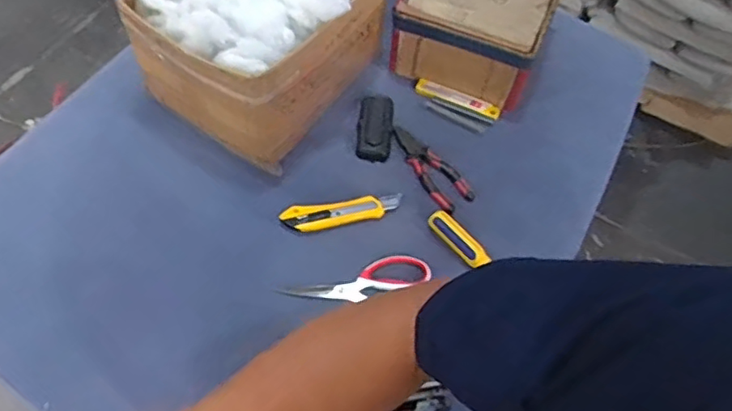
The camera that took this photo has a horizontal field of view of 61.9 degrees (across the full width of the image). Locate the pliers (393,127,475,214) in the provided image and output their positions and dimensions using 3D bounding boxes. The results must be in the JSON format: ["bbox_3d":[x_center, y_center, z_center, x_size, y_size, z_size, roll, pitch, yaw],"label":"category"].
[{"bbox_3d":[0.091,-0.058,0.893,0.058,0.012,0.158,-31,66,-19],"label":"pliers"}]

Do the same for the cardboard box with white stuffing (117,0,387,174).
[{"bbox_3d":[-0.153,-0.264,0.858,0.271,0.226,0.301,29,63,13],"label":"cardboard box with white stuffing"}]

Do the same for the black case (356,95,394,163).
[{"bbox_3d":[0.014,-0.117,0.918,0.051,0.028,0.107,6,60,1],"label":"black case"}]

